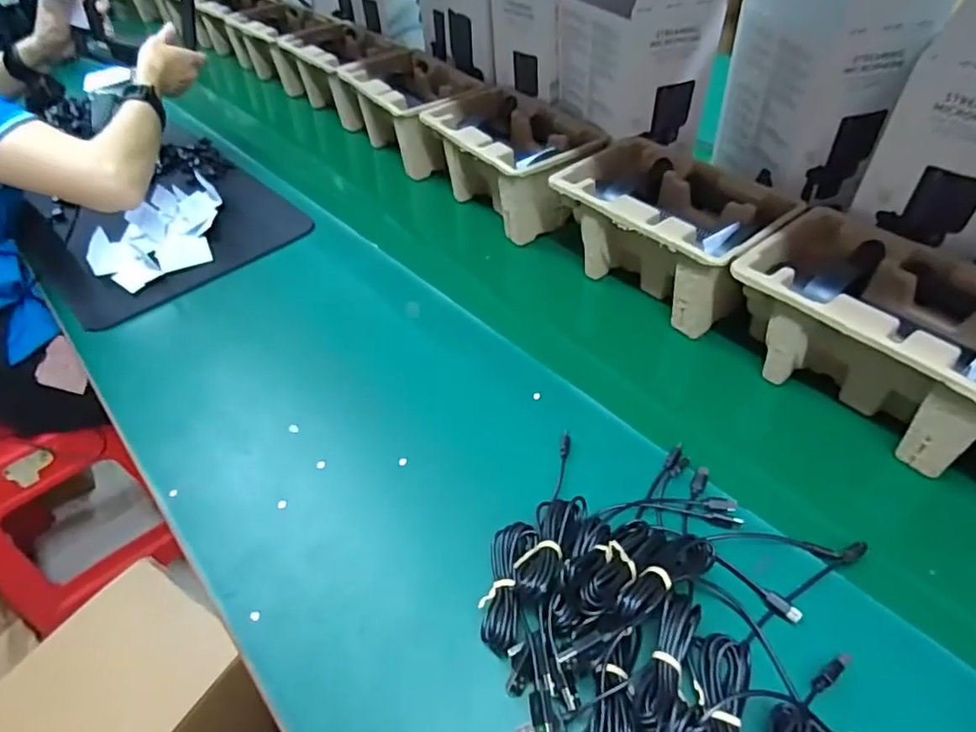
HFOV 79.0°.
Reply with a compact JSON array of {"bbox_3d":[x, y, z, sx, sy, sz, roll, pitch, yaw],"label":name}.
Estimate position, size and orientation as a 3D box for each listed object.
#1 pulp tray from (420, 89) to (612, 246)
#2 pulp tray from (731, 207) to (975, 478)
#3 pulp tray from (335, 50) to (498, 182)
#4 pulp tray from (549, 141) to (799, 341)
[{"bbox_3d":[0.029,-0.270,0.787,0.151,0.104,0.232,-27,51,-23],"label":"pulp tray"},{"bbox_3d":[0.346,-0.037,0.528,0.166,0.102,0.232,-30,53,-25],"label":"pulp tray"},{"bbox_3d":[-0.106,-0.390,0.913,0.147,0.105,0.260,-30,53,-25],"label":"pulp tray"},{"bbox_3d":[0.188,-0.154,0.658,0.148,0.104,0.240,-32,54,-26],"label":"pulp tray"}]

